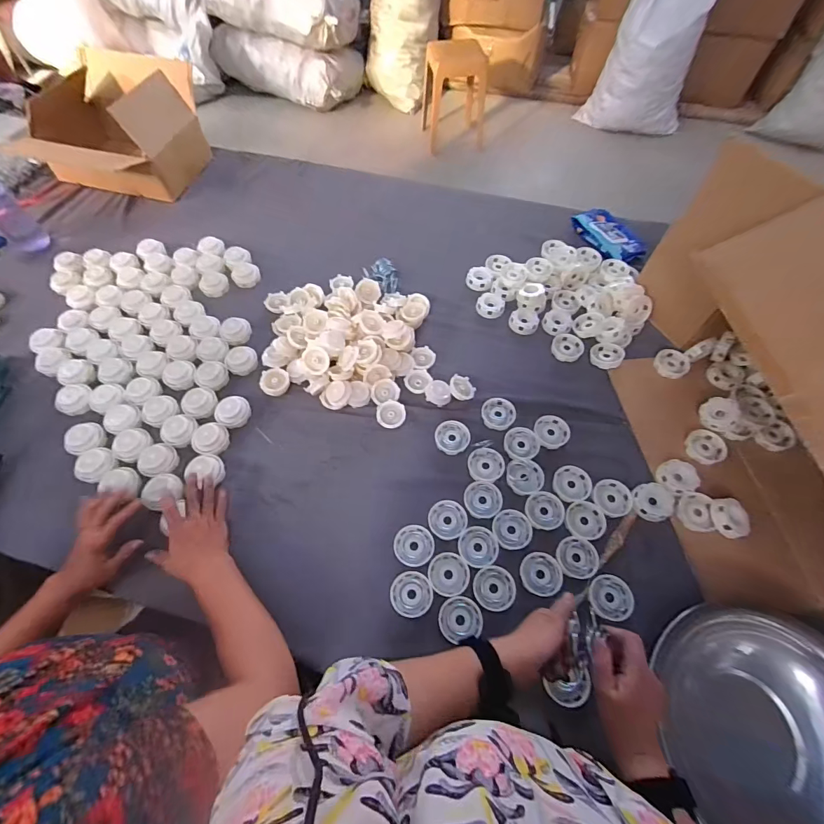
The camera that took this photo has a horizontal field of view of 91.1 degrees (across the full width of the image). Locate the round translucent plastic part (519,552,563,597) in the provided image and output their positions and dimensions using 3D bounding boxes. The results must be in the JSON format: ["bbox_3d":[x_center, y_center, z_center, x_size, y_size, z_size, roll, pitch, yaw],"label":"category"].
[{"bbox_3d":[0.194,0.239,0.604,0.058,0.007,0.061,0,62,0],"label":"round translucent plastic part"}]

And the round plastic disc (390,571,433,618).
[{"bbox_3d":[-0.001,0.271,0.602,0.062,0.010,0.060,0,62,0],"label":"round plastic disc"}]

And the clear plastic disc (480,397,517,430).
[{"bbox_3d":[0.157,0.003,0.734,0.060,0.013,0.059,0,62,0],"label":"clear plastic disc"}]

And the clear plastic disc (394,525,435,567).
[{"bbox_3d":[0.003,0.211,0.638,0.061,0.021,0.060,5,62,3],"label":"clear plastic disc"}]

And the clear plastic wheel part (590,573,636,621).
[{"bbox_3d":[0.288,0.268,0.586,0.058,0.014,0.056,6,63,4],"label":"clear plastic wheel part"}]

